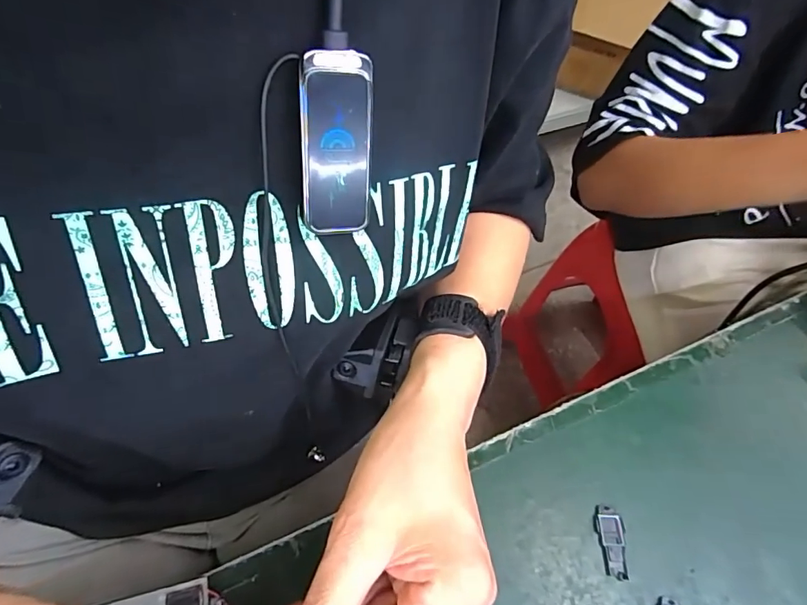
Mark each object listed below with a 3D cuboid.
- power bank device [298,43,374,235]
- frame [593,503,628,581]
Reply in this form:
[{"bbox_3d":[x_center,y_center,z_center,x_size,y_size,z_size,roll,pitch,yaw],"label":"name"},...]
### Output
[{"bbox_3d":[-0.025,-0.058,0.183,0.025,0.064,0.010,3,24,-2],"label":"power bank device"},{"bbox_3d":[0.125,0.143,0.291,0.016,0.004,0.040,1,55,-4],"label":"frame"}]

